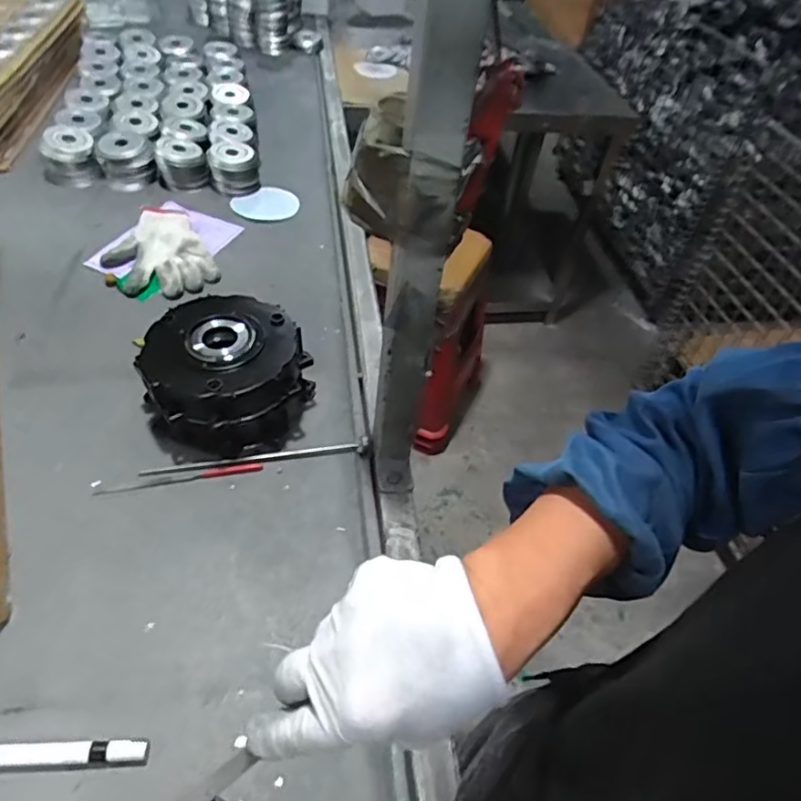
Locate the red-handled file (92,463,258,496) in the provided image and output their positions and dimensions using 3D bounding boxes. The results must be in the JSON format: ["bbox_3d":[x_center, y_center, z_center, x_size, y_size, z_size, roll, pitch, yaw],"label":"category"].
[{"bbox_3d":[-0.243,0.087,0.671,0.175,0.004,0.014,-8,48,-15],"label":"red-handled file"}]

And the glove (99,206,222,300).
[{"bbox_3d":[-0.376,-0.228,0.934,0.146,0.029,0.204,-18,51,-22],"label":"glove"}]

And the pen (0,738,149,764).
[{"bbox_3d":[-0.276,0.277,0.478,0.142,0.013,0.016,1,47,-6],"label":"pen"}]

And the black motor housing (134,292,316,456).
[{"bbox_3d":[-0.199,-0.036,0.713,0.171,0.108,0.157,4,46,-4],"label":"black motor housing"}]

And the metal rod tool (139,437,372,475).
[{"bbox_3d":[-0.164,0.064,0.699,0.256,0.010,0.018,-6,50,-10],"label":"metal rod tool"}]

